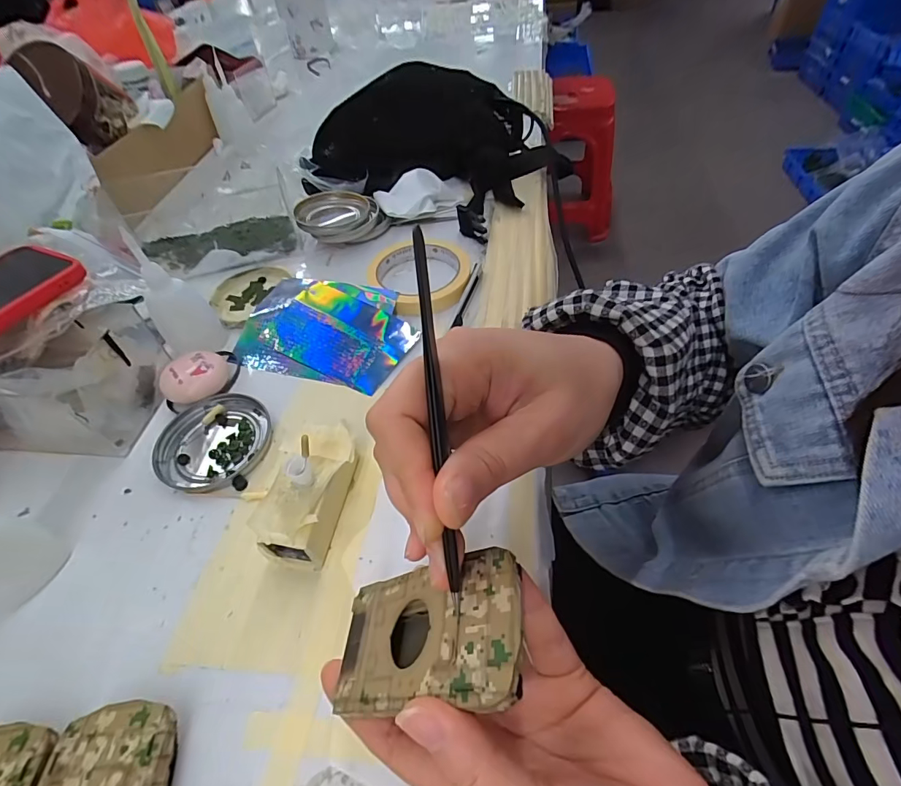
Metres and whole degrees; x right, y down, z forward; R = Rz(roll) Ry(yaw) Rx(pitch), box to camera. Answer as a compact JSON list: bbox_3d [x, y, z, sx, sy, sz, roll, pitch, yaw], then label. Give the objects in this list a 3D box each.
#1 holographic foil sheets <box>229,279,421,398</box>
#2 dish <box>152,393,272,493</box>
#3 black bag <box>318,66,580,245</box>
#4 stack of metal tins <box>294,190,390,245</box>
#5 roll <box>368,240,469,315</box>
[{"bbox_3d":[-0.106,-0.058,0.382,0.150,0.014,0.102,12,53,13],"label":"holographic foil sheets"},{"bbox_3d":[-0.173,0.035,0.320,0.079,0.008,0.076,-2,51,3],"label":"dish"},{"bbox_3d":[-0.024,-0.315,0.530,0.295,0.091,0.198,30,59,25],"label":"black bag"},{"bbox_3d":[-0.120,-0.194,0.483,0.089,0.028,0.083,-21,53,-12],"label":"stack of metal tins"},{"bbox_3d":[-0.030,-0.113,0.419,0.098,0.015,0.091,-2,51,3],"label":"roll"}]

